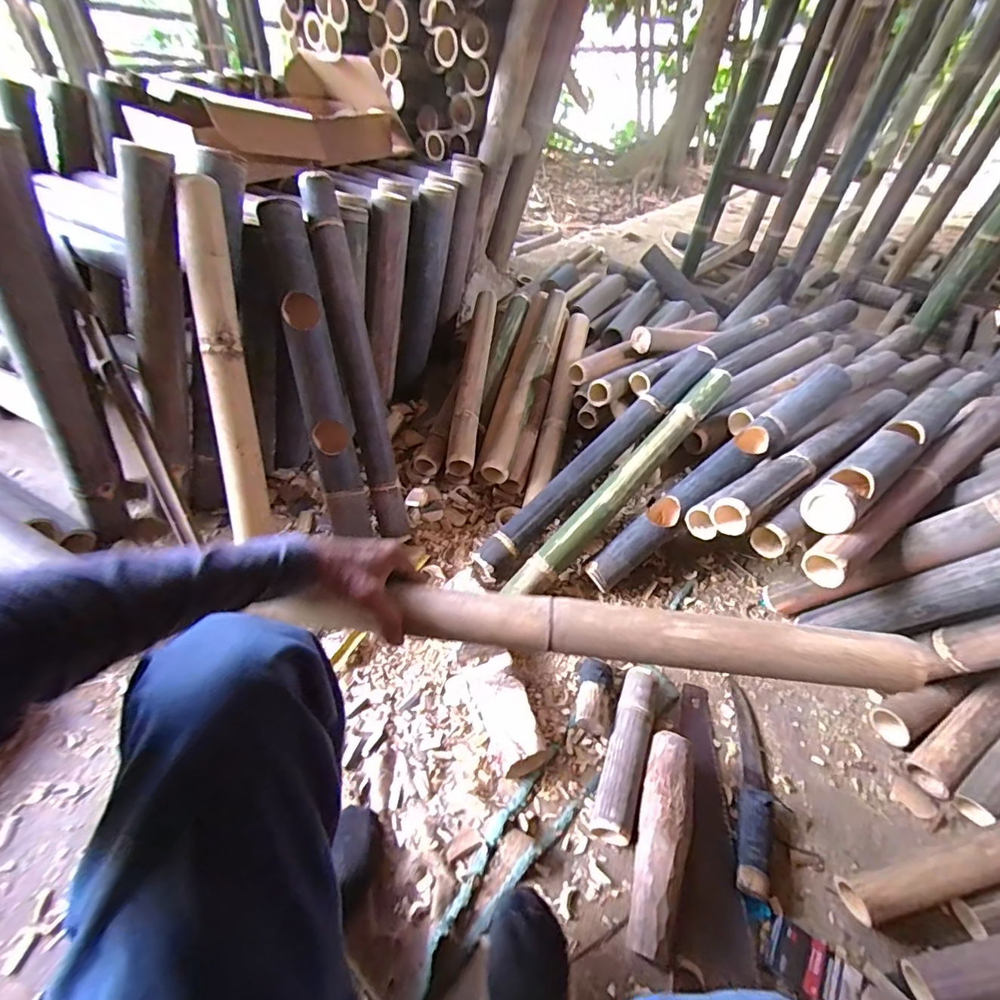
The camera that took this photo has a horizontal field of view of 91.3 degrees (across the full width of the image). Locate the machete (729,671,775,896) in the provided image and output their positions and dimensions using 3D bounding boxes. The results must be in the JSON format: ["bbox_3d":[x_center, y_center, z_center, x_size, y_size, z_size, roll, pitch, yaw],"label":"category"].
[{"bbox_3d":[0.378,0.408,0.726,0.051,0.042,0.298,17,47,9],"label":"machete"}]

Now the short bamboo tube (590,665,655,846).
[{"bbox_3d":[0.190,0.369,0.734,0.053,0.059,0.251,20,47,11],"label":"short bamboo tube"}]

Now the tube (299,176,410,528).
[{"bbox_3d":[-0.260,-0.240,0.907,0.067,0.657,0.058,-14,13,-20],"label":"tube"}]

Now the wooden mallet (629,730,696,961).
[{"bbox_3d":[0.216,0.447,0.651,0.066,0.067,0.251,17,47,8],"label":"wooden mallet"}]

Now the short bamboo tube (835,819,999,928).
[{"bbox_3d":[0.627,0.463,0.633,0.375,0.055,0.061,-18,49,-2],"label":"short bamboo tube"}]

